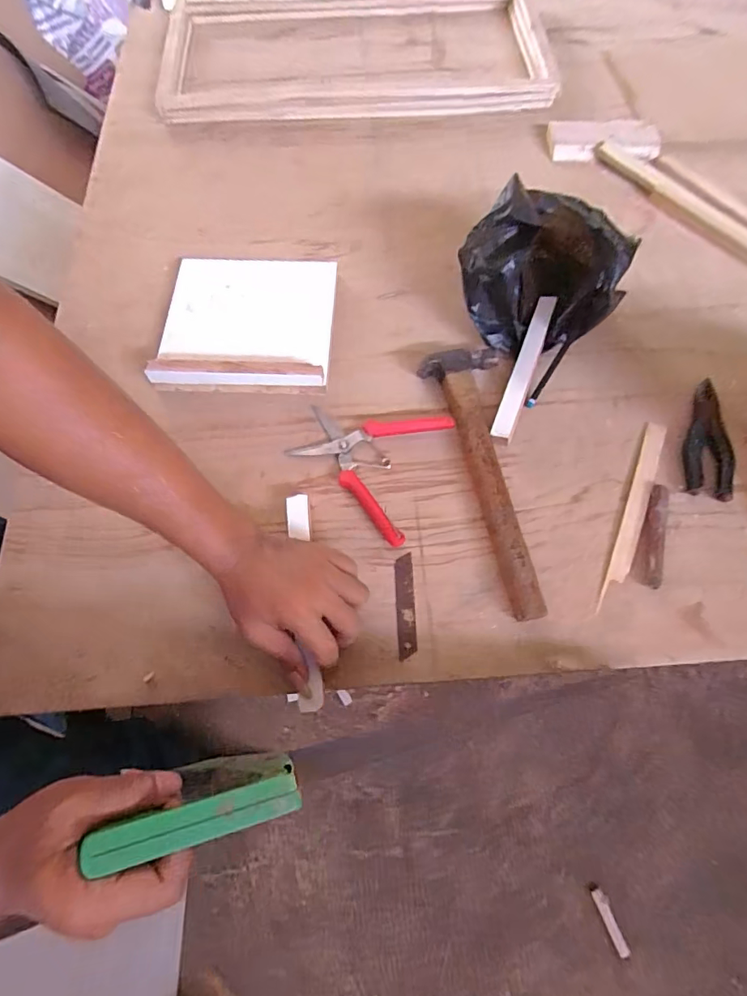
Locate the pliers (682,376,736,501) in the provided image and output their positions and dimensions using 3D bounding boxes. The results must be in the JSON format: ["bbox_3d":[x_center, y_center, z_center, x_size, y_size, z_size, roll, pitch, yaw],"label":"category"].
[{"bbox_3d":[0.370,-0.065,0.535,0.051,0.007,0.139,13,70,6],"label":"pliers"}]

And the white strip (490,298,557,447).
[{"bbox_3d":[0.175,-0.151,0.562,0.024,0.021,0.198,20,71,9],"label":"white strip"}]

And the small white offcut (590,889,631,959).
[{"bbox_3d":[0.472,0.846,0.969,0.028,0.017,0.116,-19,68,-6],"label":"small white offcut"}]

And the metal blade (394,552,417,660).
[{"bbox_3d":[0.031,0.105,0.476,0.019,0.004,0.099,-2,69,1],"label":"metal blade"}]

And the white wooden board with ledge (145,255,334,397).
[{"bbox_3d":[-0.153,-0.222,0.590,0.204,0.039,0.201,1,69,2],"label":"white wooden board with ledge"}]

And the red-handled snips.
[{"bbox_3d":[-0.012,-0.045,0.526,0.151,0.016,0.151,23,72,10],"label":"red-handled snips"}]

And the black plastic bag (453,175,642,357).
[{"bbox_3d":[0.184,-0.249,0.551,0.167,0.130,0.120,1,69,2],"label":"black plastic bag"}]

